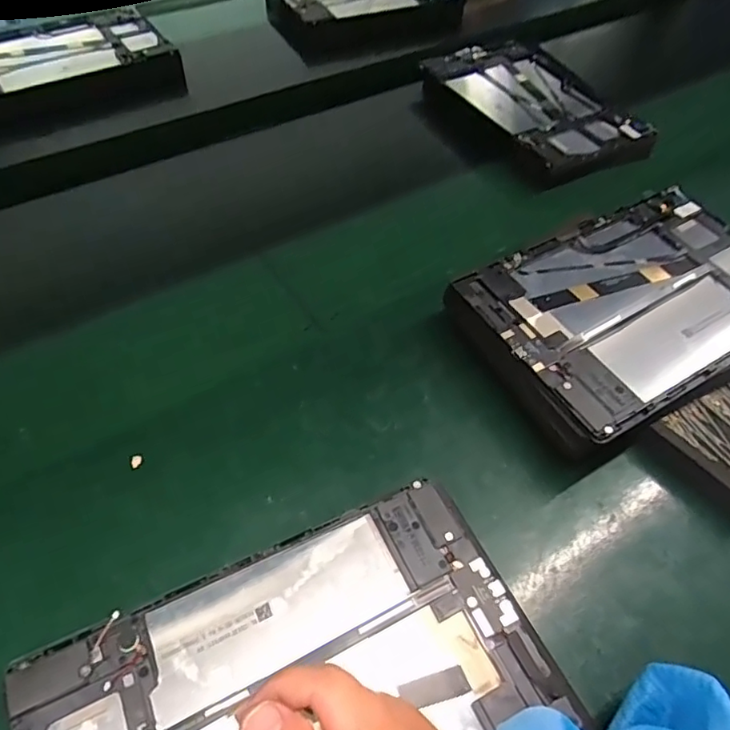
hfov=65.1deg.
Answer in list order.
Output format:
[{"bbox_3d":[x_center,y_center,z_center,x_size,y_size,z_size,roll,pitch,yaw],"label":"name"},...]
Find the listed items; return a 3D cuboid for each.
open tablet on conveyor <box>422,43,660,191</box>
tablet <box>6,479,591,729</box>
[{"bbox_3d":[0.188,-0.297,0.650,0.163,0.033,0.239,-20,57,-15],"label":"open tablet on conveyor"},{"bbox_3d":[-0.030,0.163,0.274,0.242,0.010,0.156,-20,57,-19],"label":"tablet"}]

